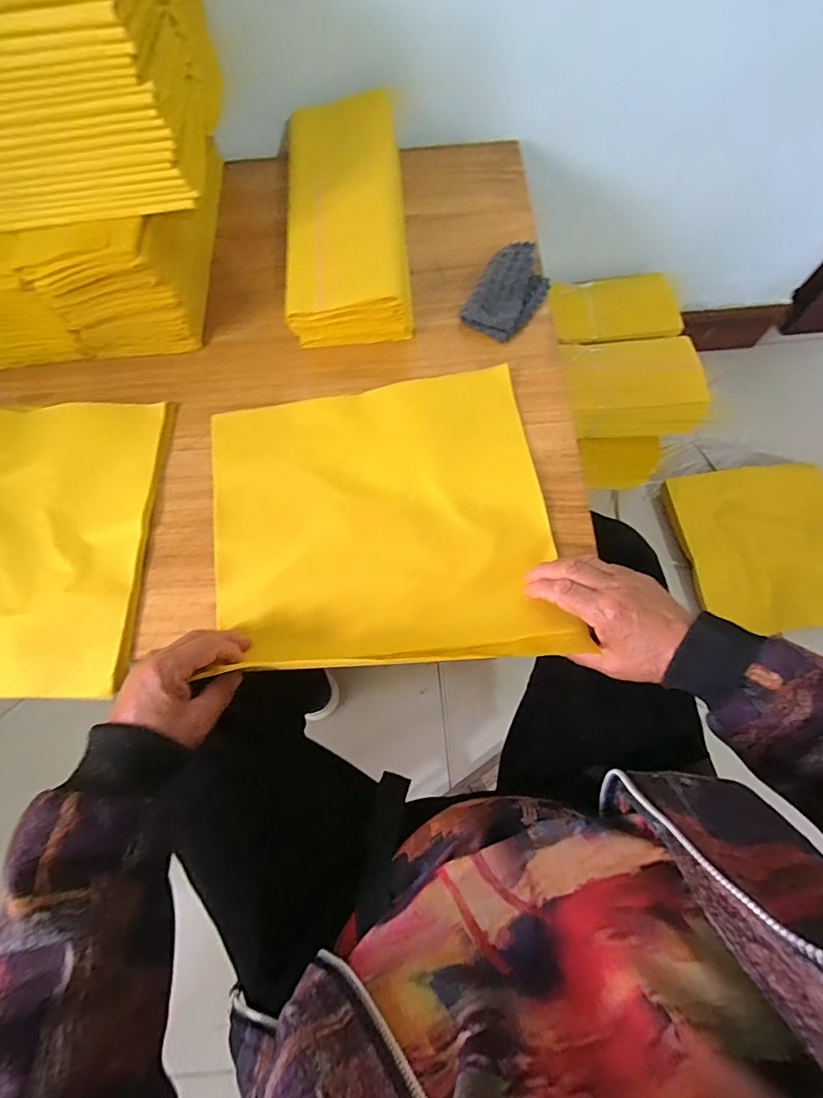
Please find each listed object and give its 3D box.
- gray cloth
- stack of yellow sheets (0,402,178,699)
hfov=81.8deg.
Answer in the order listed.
[{"bbox_3d":[0.111,-0.289,0.531,0.066,0.031,0.110,32,75,12],"label":"gray cloth"},{"bbox_3d":[-0.401,-0.014,0.465,0.286,0.020,0.301,-1,71,2],"label":"stack of yellow sheets"}]

